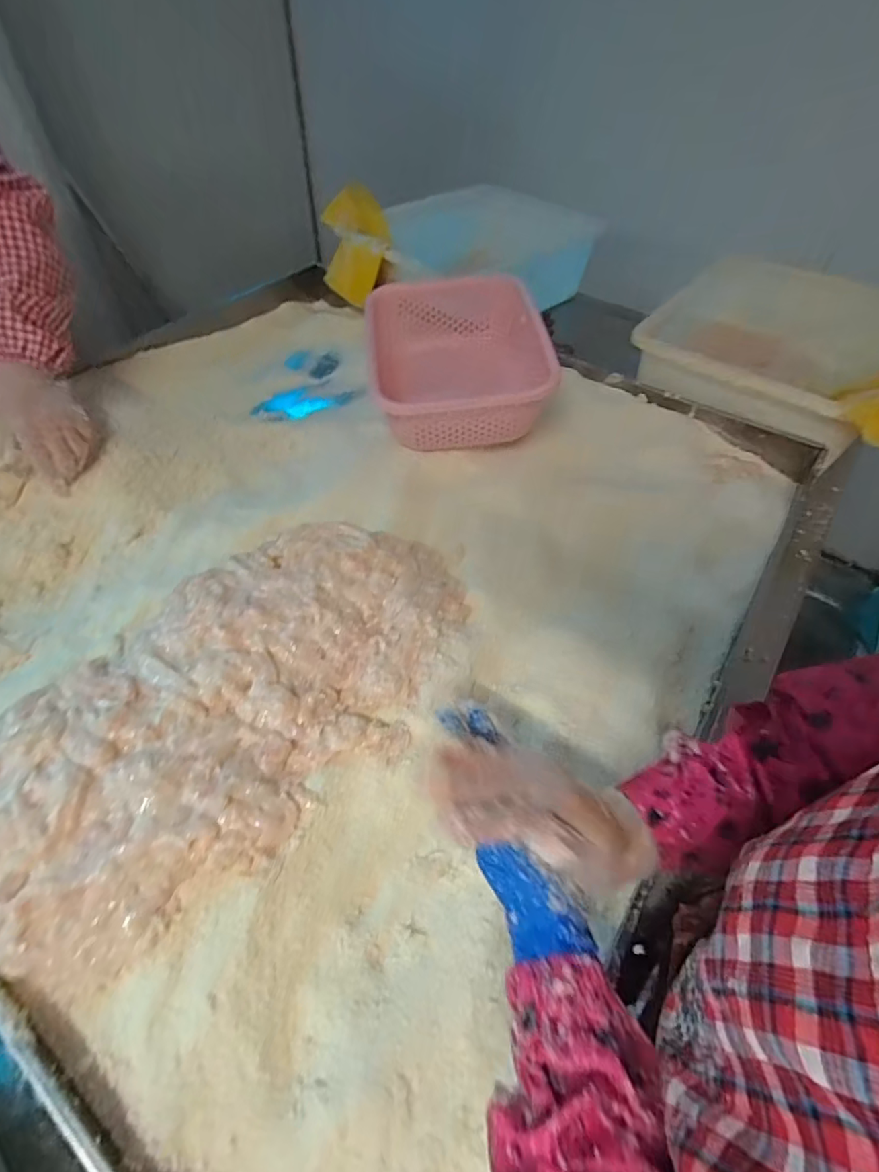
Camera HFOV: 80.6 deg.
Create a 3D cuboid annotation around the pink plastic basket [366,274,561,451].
[{"bbox_3d":[0.023,-0.334,0.795,0.251,0.134,0.328,-4,52,-6],"label":"pink plastic basket"}]

